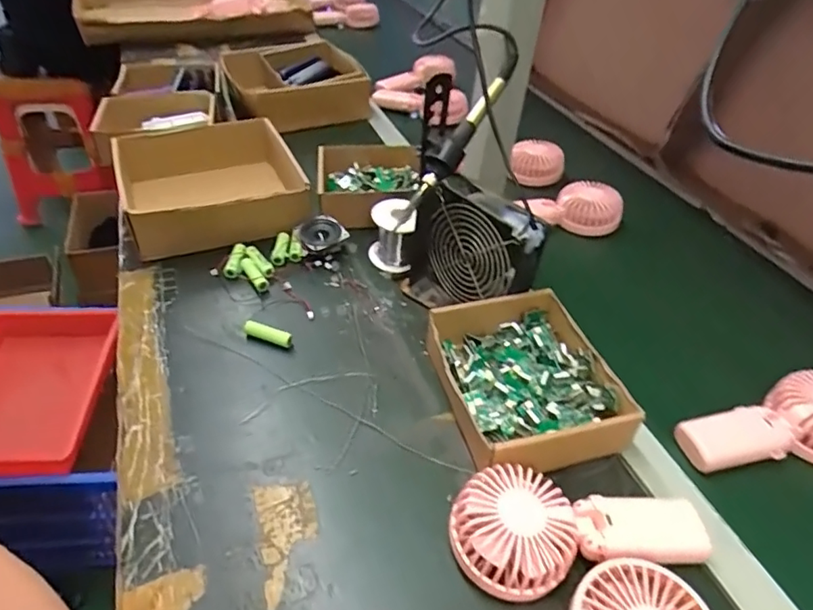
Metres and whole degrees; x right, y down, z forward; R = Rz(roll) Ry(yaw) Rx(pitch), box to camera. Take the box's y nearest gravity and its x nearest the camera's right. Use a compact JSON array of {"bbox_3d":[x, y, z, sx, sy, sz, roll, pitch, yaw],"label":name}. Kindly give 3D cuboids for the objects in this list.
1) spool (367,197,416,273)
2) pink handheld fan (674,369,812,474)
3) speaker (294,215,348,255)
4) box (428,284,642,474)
[{"bbox_3d":[-0.018,-0.084,0.646,0.047,0.071,0.057,-9,45,-14],"label":"spool"},{"bbox_3d":[0.335,0.110,0.483,0.166,0.044,0.083,-9,45,-14],"label":"pink handheld fan"},{"bbox_3d":[-0.105,-0.086,0.667,0.064,0.018,0.046,-19,68,-28],"label":"speaker"},{"bbox_3d":[0.103,0.066,0.503,0.149,0.053,0.179,-10,45,-15],"label":"box"}]

